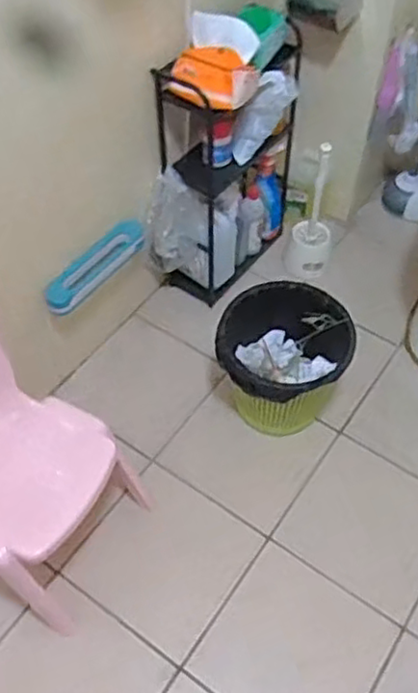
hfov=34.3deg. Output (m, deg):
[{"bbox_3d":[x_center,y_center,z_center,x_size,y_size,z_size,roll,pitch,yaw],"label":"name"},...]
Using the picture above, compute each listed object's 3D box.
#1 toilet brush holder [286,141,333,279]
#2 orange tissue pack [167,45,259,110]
[{"bbox_3d":[0.271,-0.345,1.734,0.120,0.348,0.129,11,54,7],"label":"toilet brush holder"},{"bbox_3d":[0.006,-0.544,1.376,0.167,0.065,0.119,28,93,18],"label":"orange tissue pack"}]

